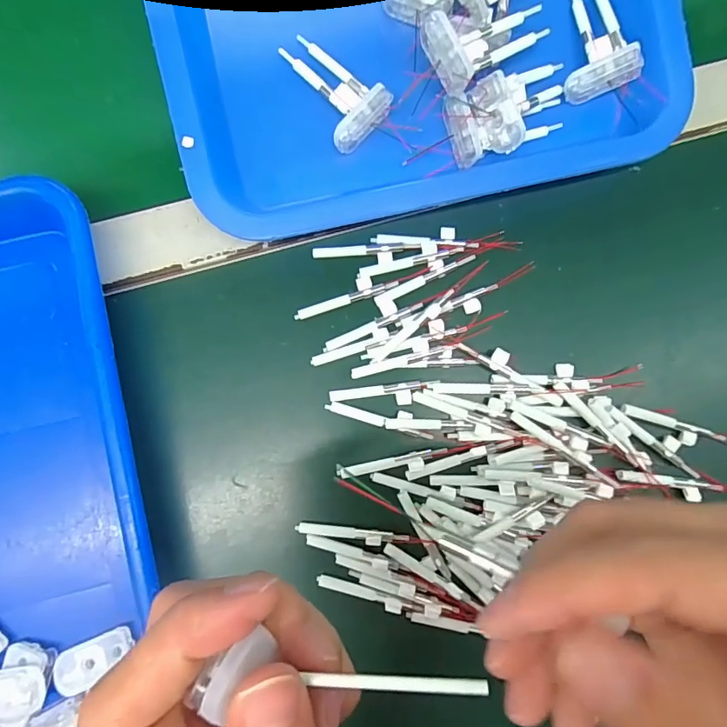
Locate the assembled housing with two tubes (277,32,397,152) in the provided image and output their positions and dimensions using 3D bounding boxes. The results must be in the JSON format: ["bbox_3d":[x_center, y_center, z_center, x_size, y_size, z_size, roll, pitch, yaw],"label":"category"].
[{"bbox_3d":[-0.018,-0.150,0.260,0.036,0.013,0.063,-41,86,-5],"label":"assembled housing with two tubes"}]

